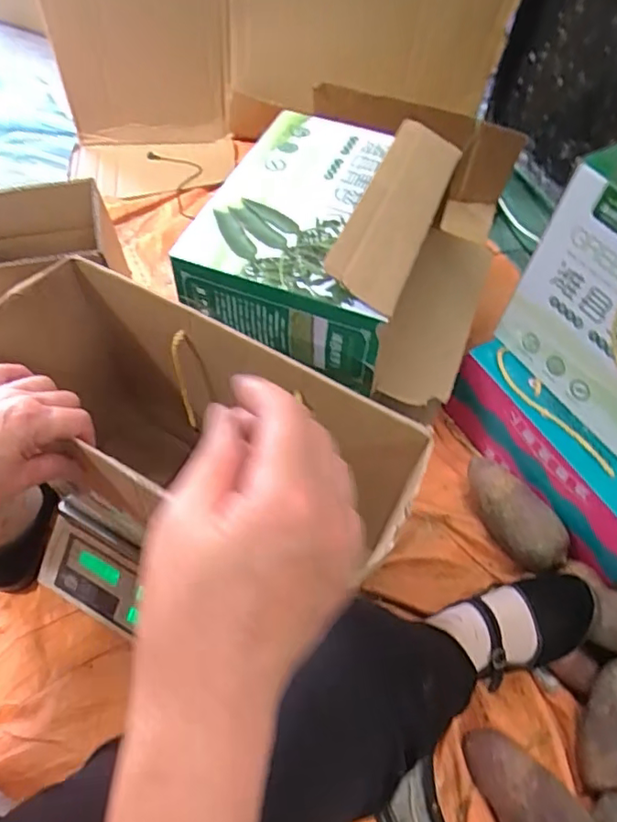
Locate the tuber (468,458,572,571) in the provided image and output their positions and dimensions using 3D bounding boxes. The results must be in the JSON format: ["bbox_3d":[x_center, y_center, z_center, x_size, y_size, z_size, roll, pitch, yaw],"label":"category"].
[{"bbox_3d":[0.266,0.137,0.738,0.066,0.078,0.162,-26,62,-19],"label":"tuber"}]

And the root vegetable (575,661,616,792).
[{"bbox_3d":[0.328,0.336,0.597,0.060,0.054,0.139,18,101,9],"label":"root vegetable"}]

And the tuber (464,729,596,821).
[{"bbox_3d":[0.227,0.407,0.569,0.074,0.079,0.159,-23,61,-17],"label":"tuber"}]

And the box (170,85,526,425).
[{"bbox_3d":[0.061,-0.226,0.740,0.353,0.196,0.358,19,58,10],"label":"box"}]

